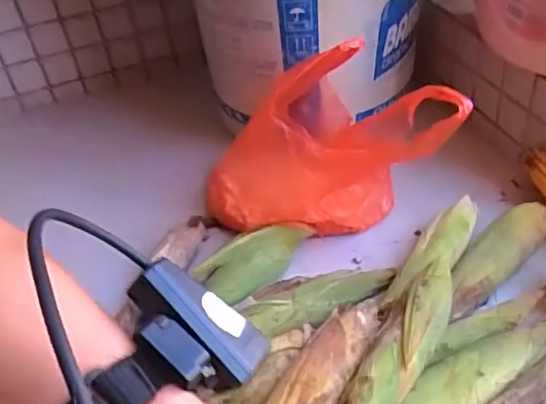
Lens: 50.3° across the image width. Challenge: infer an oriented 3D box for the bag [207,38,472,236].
[{"bbox_3d":[0.050,-0.072,0.624,0.252,0.195,0.155,1,42,9],"label":"bag"}]

